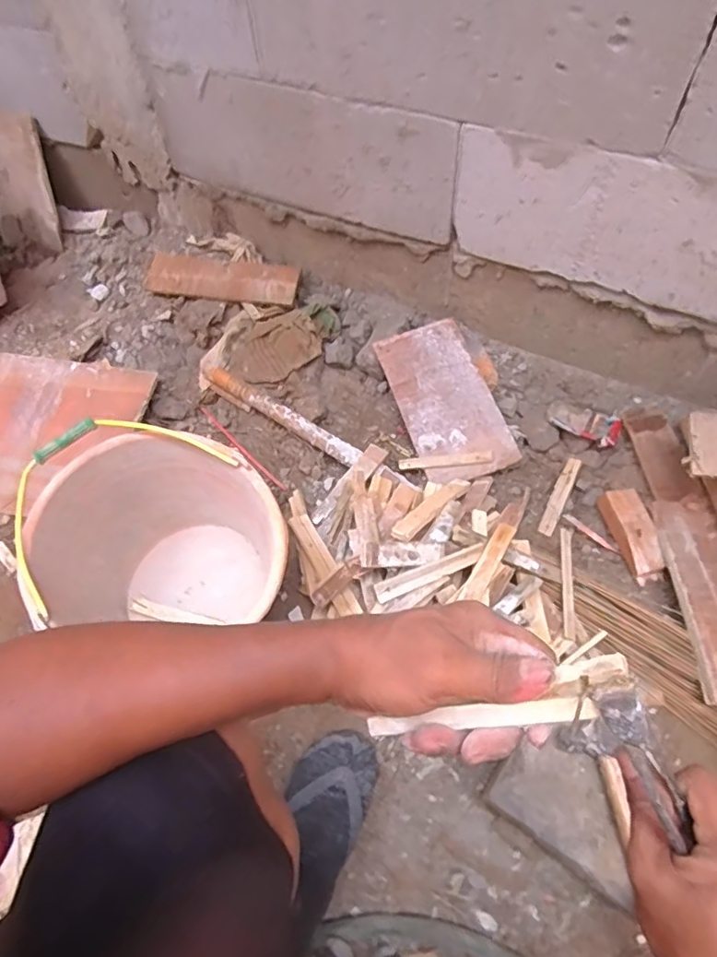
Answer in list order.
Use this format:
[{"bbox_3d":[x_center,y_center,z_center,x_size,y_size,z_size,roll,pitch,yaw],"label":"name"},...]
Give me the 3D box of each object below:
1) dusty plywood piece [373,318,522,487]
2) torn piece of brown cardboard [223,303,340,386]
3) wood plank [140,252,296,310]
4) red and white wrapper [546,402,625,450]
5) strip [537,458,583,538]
[{"bbox_3d":[0.156,-0.143,0.996,0.160,0.012,0.308,-19,72,-3],"label":"dusty plywood piece"},{"bbox_3d":[-0.145,-0.273,1.094,0.144,0.023,0.231,31,65,20],"label":"torn piece of brown cardboard"},{"bbox_3d":[-0.294,-0.425,1.169,0.344,0.027,0.123,7,59,8],"label":"wood plank"},{"bbox_3d":[0.407,-0.103,0.990,0.127,0.018,0.073,31,65,20],"label":"red and white wrapper"},{"bbox_3d":[0.342,0.030,0.930,0.026,0.010,0.157,24,63,17],"label":"strip"}]

